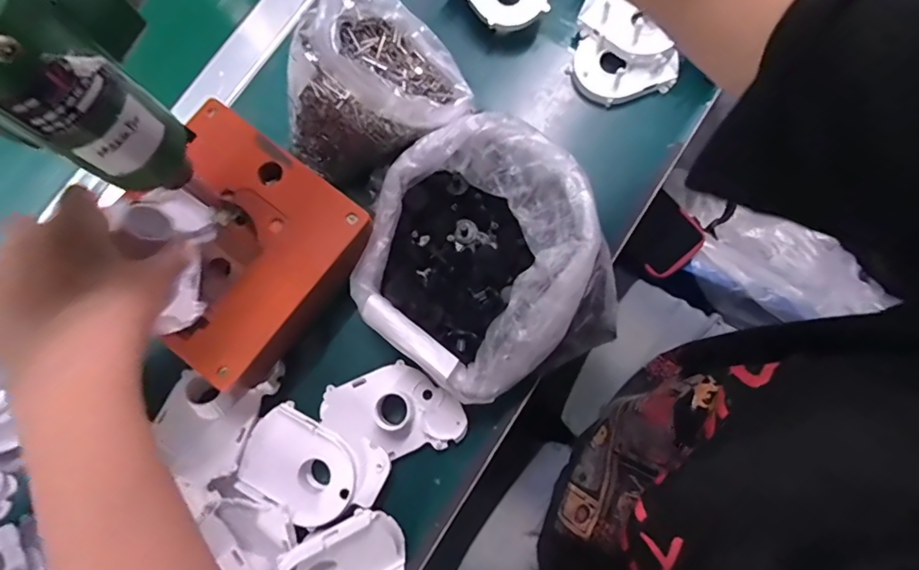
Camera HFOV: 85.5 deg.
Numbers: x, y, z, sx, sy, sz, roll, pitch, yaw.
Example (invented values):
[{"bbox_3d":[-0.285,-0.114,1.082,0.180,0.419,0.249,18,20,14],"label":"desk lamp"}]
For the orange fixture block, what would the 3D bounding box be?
[{"bbox_3d":[-0.157,-0.026,0.354,0.153,0.036,0.147,37,82,7],"label":"orange fixture block"}]

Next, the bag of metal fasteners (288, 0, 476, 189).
[{"bbox_3d":[-0.063,-0.141,0.377,0.105,0.113,0.128,40,82,8],"label":"bag of metal fasteners"}]

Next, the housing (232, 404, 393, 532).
[{"bbox_3d":[-0.106,0.132,0.356,0.098,0.014,0.066,24,80,5],"label":"housing"}]

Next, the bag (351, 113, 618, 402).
[{"bbox_3d":[0.017,-0.017,0.373,0.184,0.053,0.188,-30,80,-5],"label":"bag"}]

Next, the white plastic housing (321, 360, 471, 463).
[{"bbox_3d":[-0.050,0.094,0.366,0.100,0.023,0.065,-15,79,-2],"label":"white plastic housing"}]

